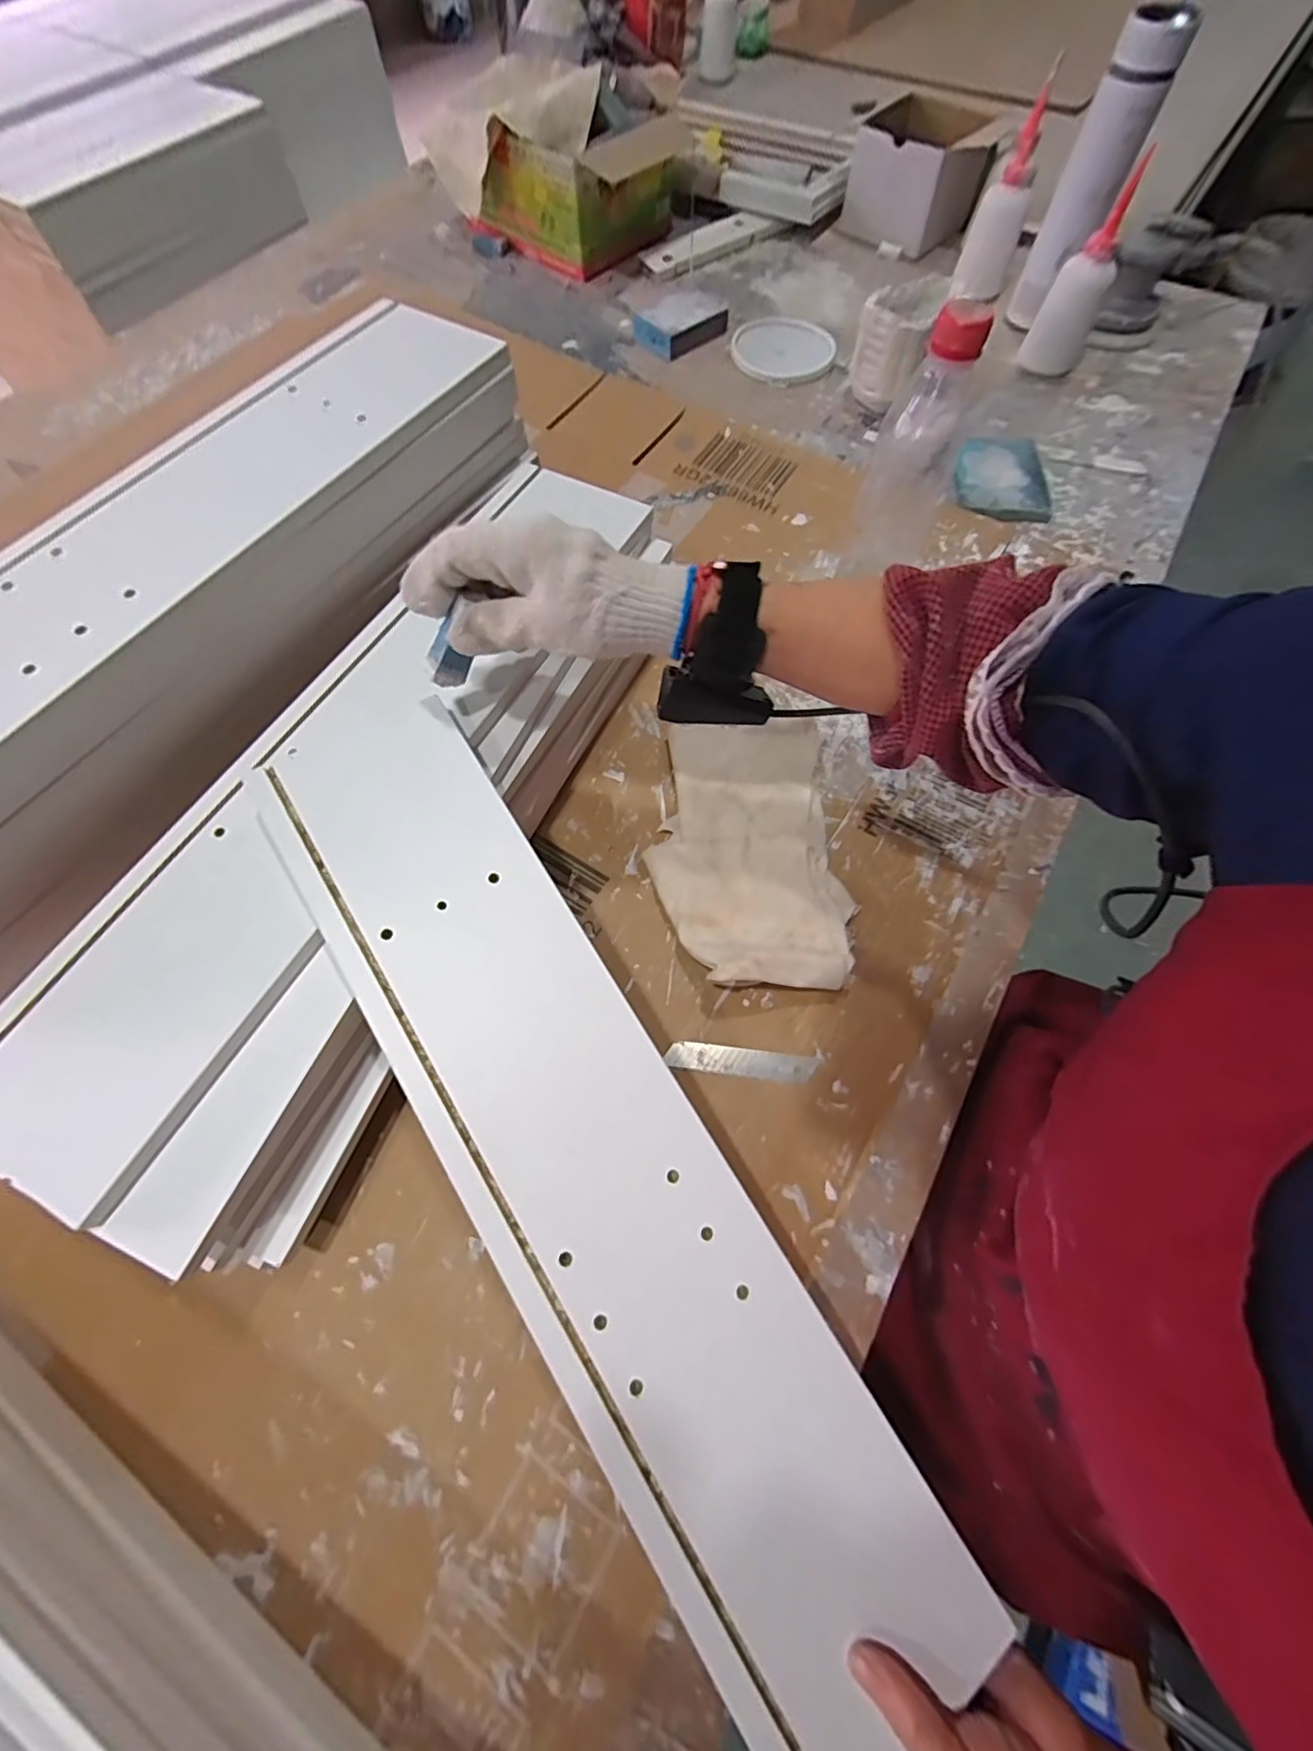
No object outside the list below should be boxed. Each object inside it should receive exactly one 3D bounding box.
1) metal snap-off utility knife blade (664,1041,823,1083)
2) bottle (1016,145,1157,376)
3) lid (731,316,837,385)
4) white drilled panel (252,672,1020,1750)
[{"bbox_3d":[0.057,0.123,0.390,0.099,0.004,0.018,6,66,4],"label":"metal snap-off utility knife blade"},{"bbox_3d":[0.476,-0.660,0.652,0.063,0.156,0.053,30,70,13],"label":"bottle"},{"bbox_3d":[0.155,-0.648,0.726,0.121,0.006,0.135,25,69,12],"label":"lid"},{"bbox_3d":[-0.044,0.133,0.307,0.120,0.016,0.550,-31,79,-12],"label":"white drilled panel"}]

